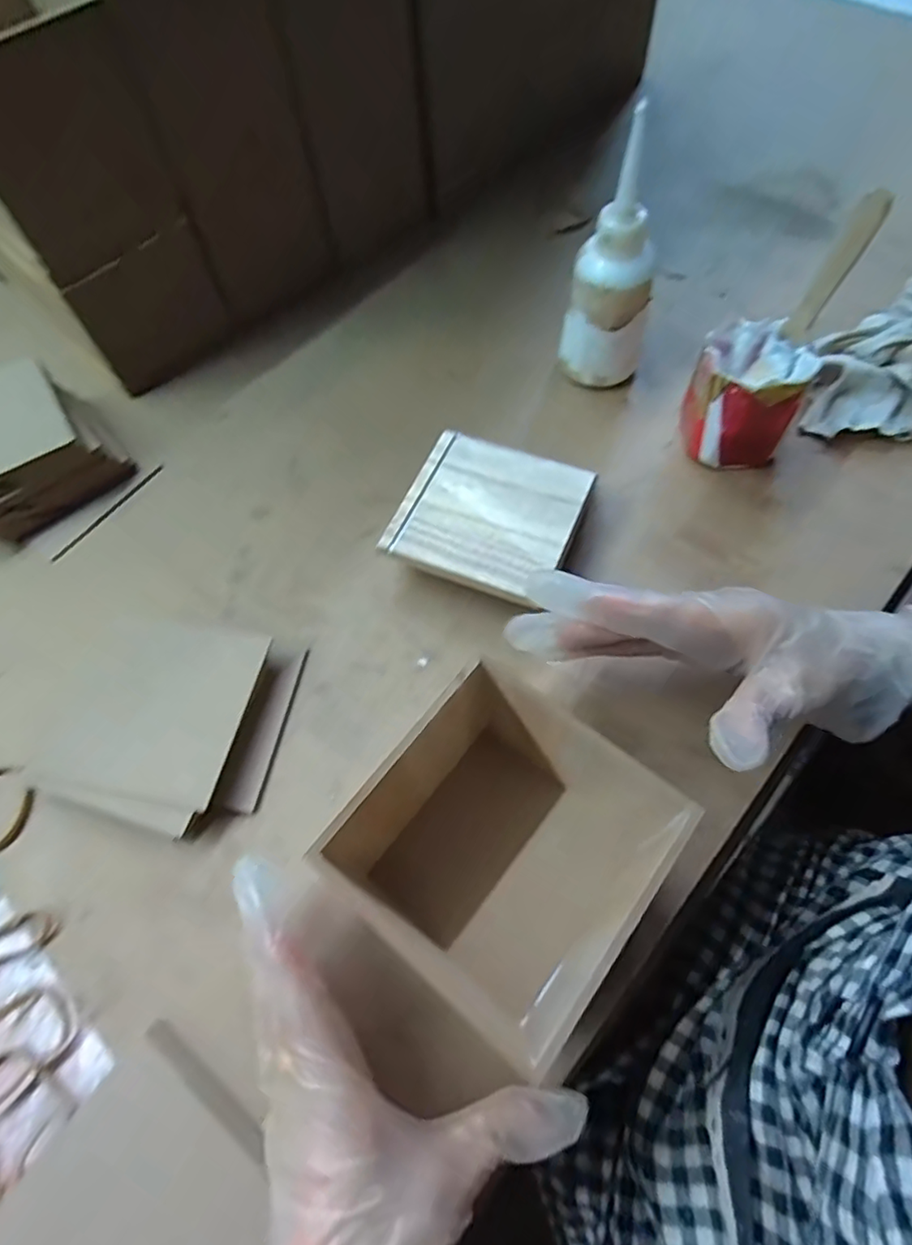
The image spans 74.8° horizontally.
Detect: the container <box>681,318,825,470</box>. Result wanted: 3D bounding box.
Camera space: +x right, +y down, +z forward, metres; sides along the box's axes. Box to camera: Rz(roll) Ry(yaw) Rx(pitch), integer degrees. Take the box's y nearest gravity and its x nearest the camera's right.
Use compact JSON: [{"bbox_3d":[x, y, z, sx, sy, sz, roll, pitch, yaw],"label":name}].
[{"bbox_3d":[0.199,-0.157,0.415,0.072,0.077,0.073,18,66,11],"label":"container"}]

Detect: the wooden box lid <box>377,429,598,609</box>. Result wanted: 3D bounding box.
[{"bbox_3d":[0.021,-0.070,0.381,0.109,0.011,0.103,21,67,11],"label":"wooden box lid"}]

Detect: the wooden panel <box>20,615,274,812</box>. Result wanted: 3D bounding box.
[{"bbox_3d":[-0.186,0.049,0.364,0.124,0.006,0.109,7,59,14],"label":"wooden panel"}]

